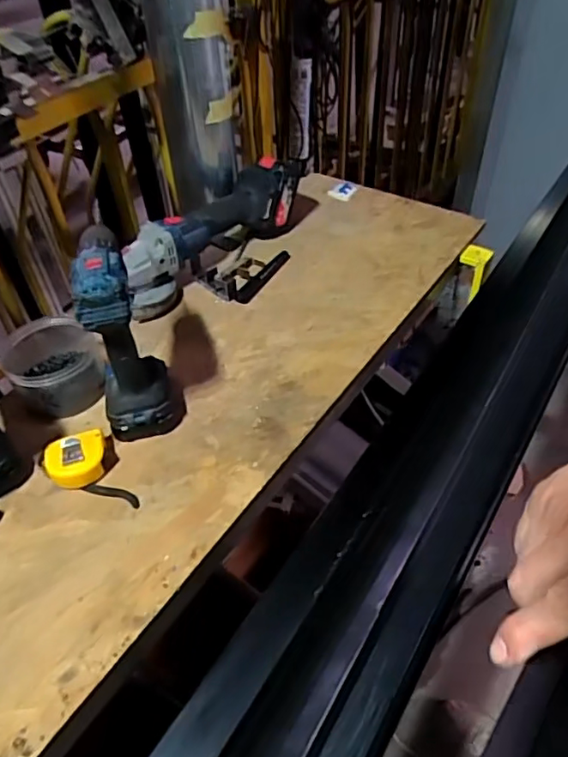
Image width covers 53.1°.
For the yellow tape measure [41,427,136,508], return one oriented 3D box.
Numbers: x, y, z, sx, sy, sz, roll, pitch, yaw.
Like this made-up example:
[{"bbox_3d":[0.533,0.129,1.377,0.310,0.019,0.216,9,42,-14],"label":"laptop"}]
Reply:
[{"bbox_3d":[-0.223,0.107,0.637,0.079,0.034,0.105,-22,49,-17],"label":"yellow tape measure"}]

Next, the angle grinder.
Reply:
[{"bbox_3d":[-0.110,-0.236,0.908,0.104,0.109,0.373,34,57,31],"label":"angle grinder"}]

